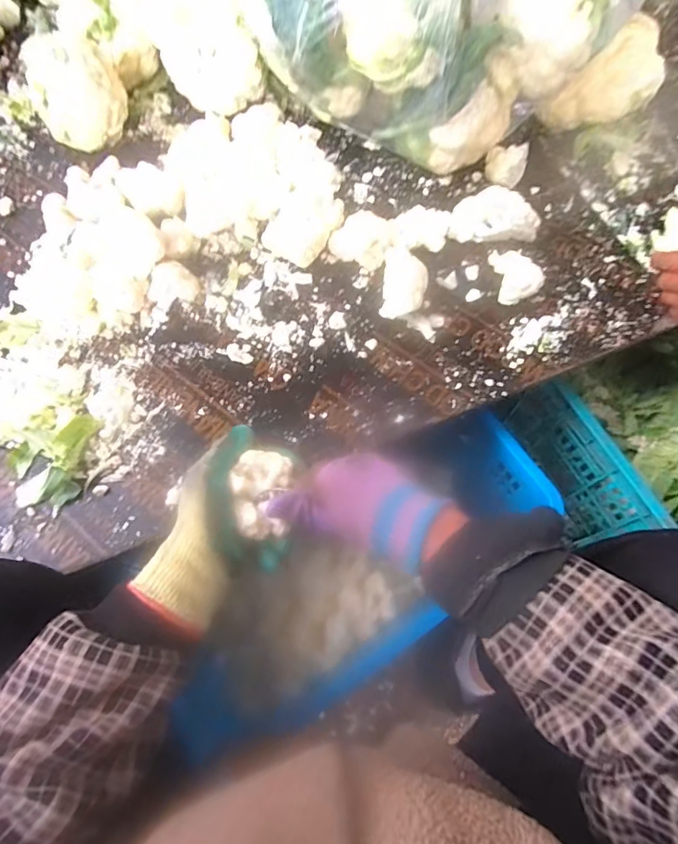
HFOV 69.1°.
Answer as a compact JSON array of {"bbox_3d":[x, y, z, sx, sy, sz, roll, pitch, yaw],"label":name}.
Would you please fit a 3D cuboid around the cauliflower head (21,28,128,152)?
[{"bbox_3d":[-0.371,-0.470,0.696,0.119,0.137,0.120,-26,69,-10],"label":"cauliflower head"}]

